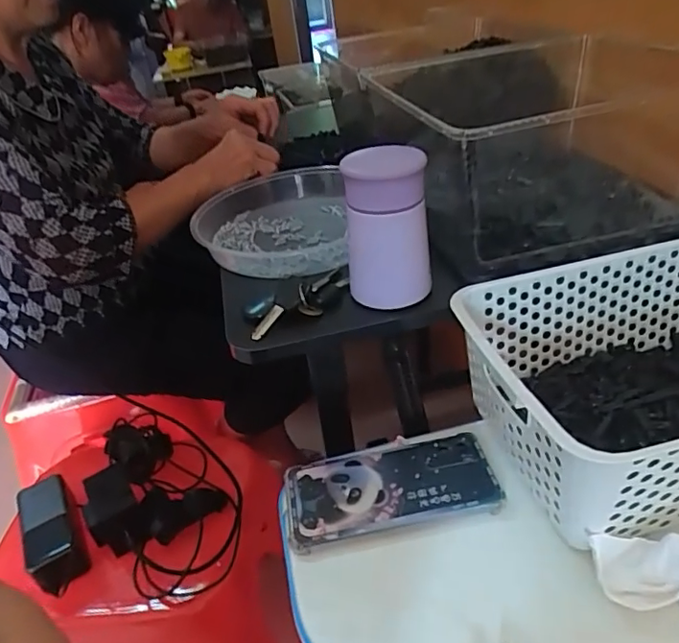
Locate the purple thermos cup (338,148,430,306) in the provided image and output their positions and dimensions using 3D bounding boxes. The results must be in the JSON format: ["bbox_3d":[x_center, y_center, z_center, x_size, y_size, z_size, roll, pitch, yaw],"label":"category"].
[{"bbox_3d":[0.041,-0.080,0.472,0.069,0.126,0.058,-4,34,8],"label":"purple thermos cup"}]

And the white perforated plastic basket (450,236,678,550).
[{"bbox_3d":[0.264,0.035,0.429,0.307,0.101,0.204,-12,35,-7],"label":"white perforated plastic basket"}]

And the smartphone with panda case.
[{"bbox_3d":[0.039,0.131,0.432,0.160,0.017,0.079,-10,35,-5],"label":"smartphone with panda case"}]

